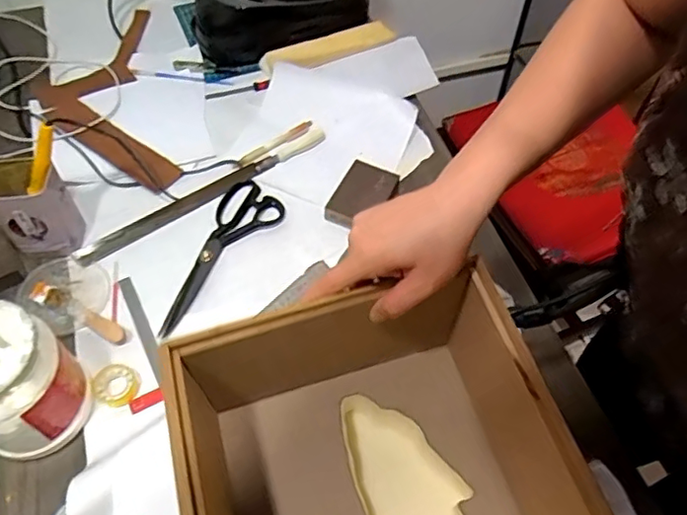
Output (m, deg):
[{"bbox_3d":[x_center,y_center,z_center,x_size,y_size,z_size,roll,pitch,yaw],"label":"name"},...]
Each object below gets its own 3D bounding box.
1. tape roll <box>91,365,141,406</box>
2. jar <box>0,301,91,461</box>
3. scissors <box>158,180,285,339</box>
[{"bbox_3d":[-0.244,0.137,0.615,0.046,0.015,0.046,1,56,-1],"label":"tape roll"},{"bbox_3d":[-0.319,0.119,0.543,0.105,0.136,0.101,1,56,-1],"label":"jar"},{"bbox_3d":[-0.168,-0.011,0.719,0.083,0.010,0.238,30,60,17],"label":"scissors"}]

